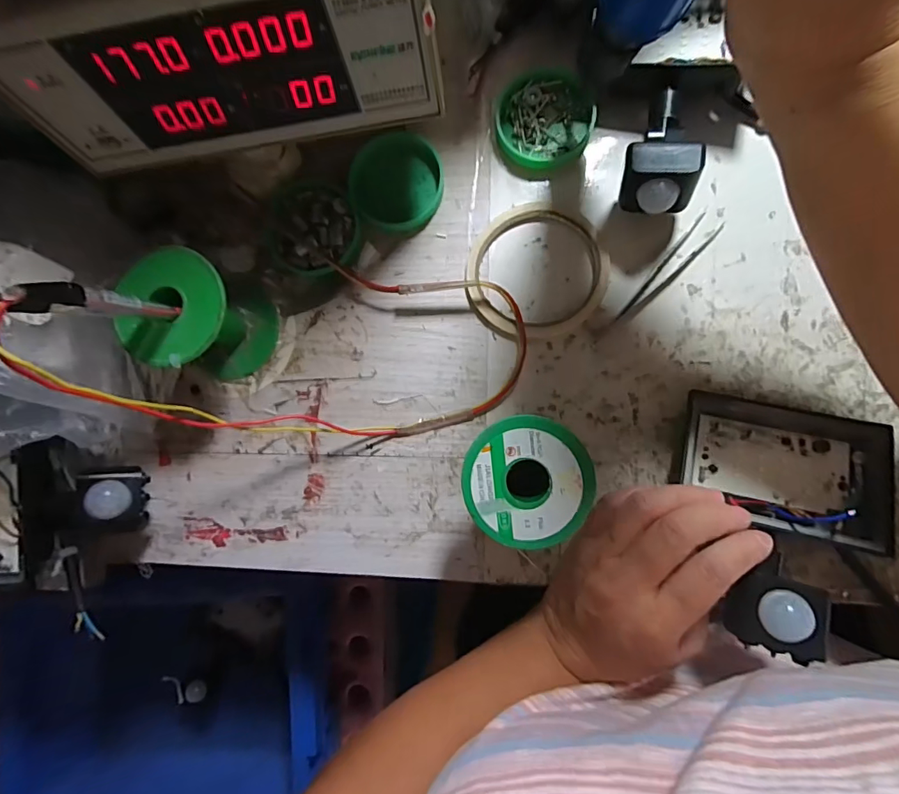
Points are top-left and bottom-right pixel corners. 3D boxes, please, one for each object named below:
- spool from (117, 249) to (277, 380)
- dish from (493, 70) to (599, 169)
[{"bbox_3d":[-0.155,-0.049,0.296,0.056,0.075,0.067,15,90,5],"label":"spool"},{"bbox_3d":[0.064,-0.189,0.313,0.064,0.012,0.066,-3,88,5],"label":"dish"}]

